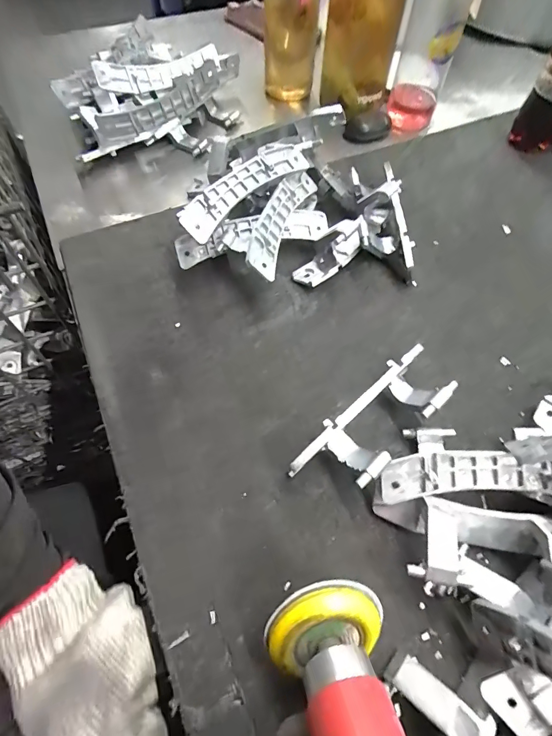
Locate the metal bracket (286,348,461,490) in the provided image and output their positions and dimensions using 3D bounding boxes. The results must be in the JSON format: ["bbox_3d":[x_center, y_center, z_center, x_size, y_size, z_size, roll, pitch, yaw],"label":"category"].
[{"bbox_3d":[0.077,0.043,0.296,0.140,0.046,0.048,-39,69,-20],"label":"metal bracket"}]

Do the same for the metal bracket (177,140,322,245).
[{"bbox_3d":[-0.024,-0.177,0.362,0.036,0.022,0.174,38,67,17],"label":"metal bracket"}]

